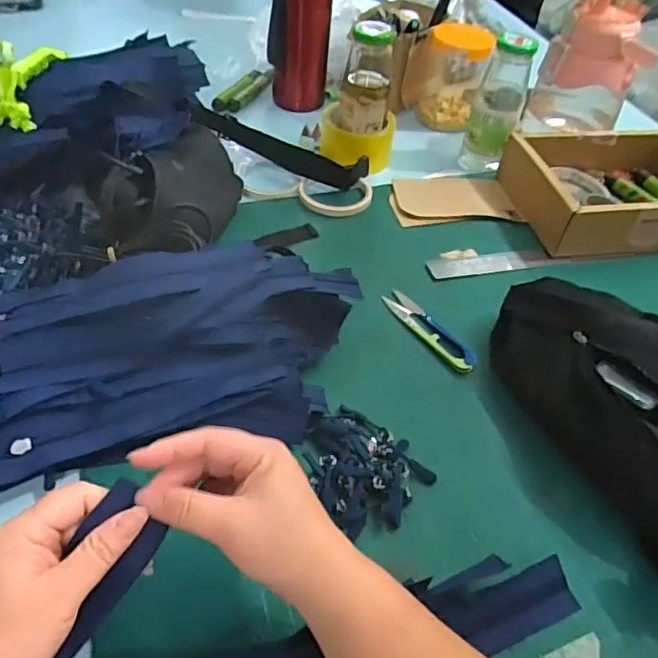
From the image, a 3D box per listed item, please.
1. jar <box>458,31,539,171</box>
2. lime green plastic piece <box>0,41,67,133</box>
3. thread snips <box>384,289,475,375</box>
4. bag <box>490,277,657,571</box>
[{"bbox_3d":[0.214,-0.284,0.735,0.060,0.149,0.058,17,48,9],"label":"jar"},{"bbox_3d":[-0.391,-0.327,0.741,0.062,0.063,0.170,5,61,-2],"label":"lime green plastic piece"},{"bbox_3d":[0.098,-0.001,0.566,0.028,0.007,0.116,-27,56,-27],"label":"thread snips"},{"bbox_3d":[0.264,0.070,0.469,0.151,0.076,0.311,-17,52,-21],"label":"bag"}]

